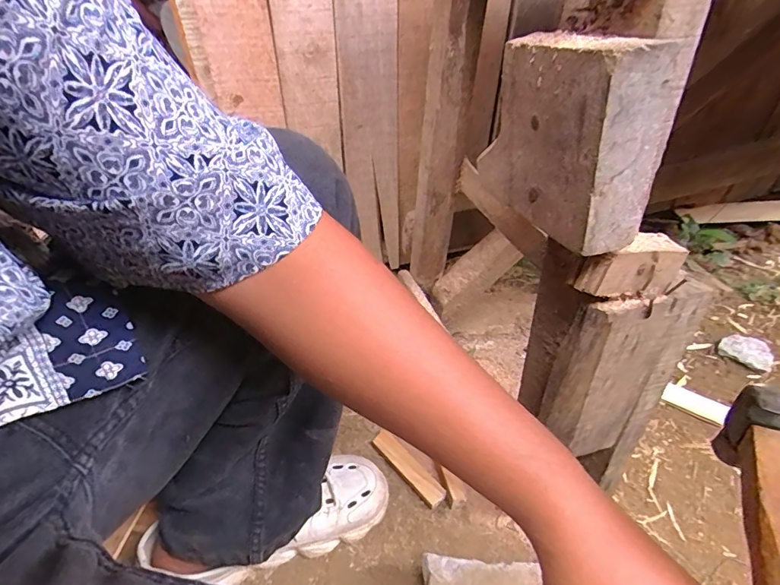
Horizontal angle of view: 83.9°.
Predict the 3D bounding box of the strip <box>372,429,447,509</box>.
[{"bbox_3d":[0.024,0.241,0.593,0.026,0.025,0.121,-33,48,-28],"label":"strip"}]

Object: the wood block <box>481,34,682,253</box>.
[{"bbox_3d":[0.120,-0.117,0.308,0.051,0.121,0.160,-12,41,-8],"label":"wood block"}]

